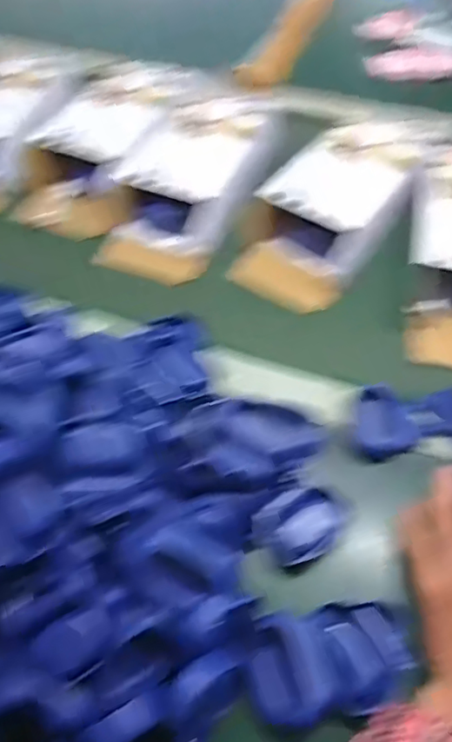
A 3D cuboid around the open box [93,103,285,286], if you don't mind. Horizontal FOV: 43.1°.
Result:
[{"bbox_3d":[-0.038,-0.203,0.604,0.140,0.056,0.249,17,56,17],"label":"open box"}]

